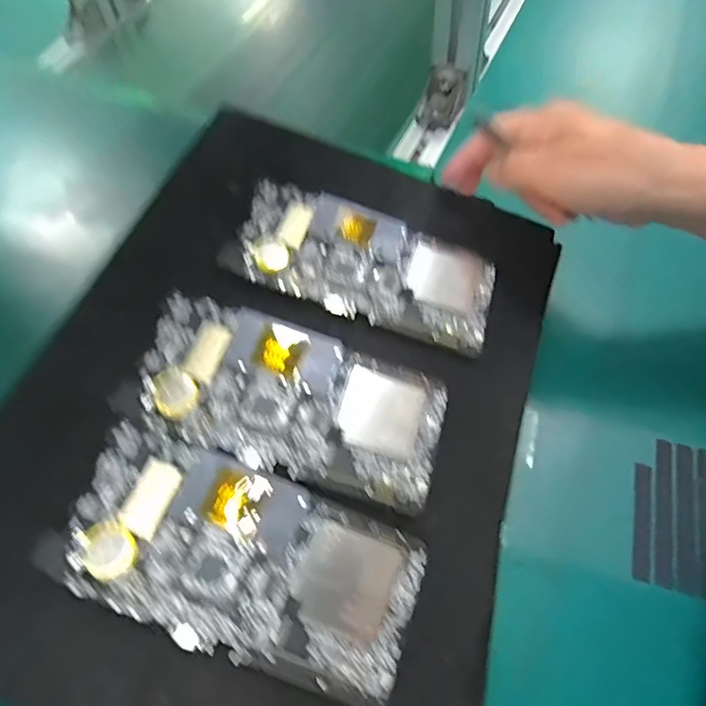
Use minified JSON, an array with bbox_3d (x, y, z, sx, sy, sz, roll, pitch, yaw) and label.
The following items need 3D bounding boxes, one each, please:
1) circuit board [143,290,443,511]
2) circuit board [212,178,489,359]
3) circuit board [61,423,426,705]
[{"bbox_3d":[-0.029,0.023,0.265,0.152,0.005,0.072,20,66,-2],"label":"circuit board"},{"bbox_3d":[0.009,-0.054,0.309,0.152,0.010,0.074,20,58,-2],"label":"circuit board"},{"bbox_3d":[-0.046,0.091,0.230,0.151,0.008,0.073,24,59,0],"label":"circuit board"}]

